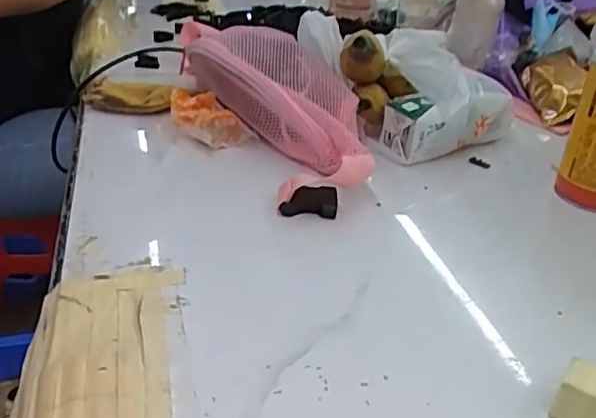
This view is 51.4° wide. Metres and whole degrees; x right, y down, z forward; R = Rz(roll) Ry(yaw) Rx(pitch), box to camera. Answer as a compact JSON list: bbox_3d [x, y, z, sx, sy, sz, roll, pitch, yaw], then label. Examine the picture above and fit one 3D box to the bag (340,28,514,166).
[{"bbox_3d":[0.122,-0.113,0.589,0.130,0.098,0.113,-21,38,-36],"label":"bag"}]

